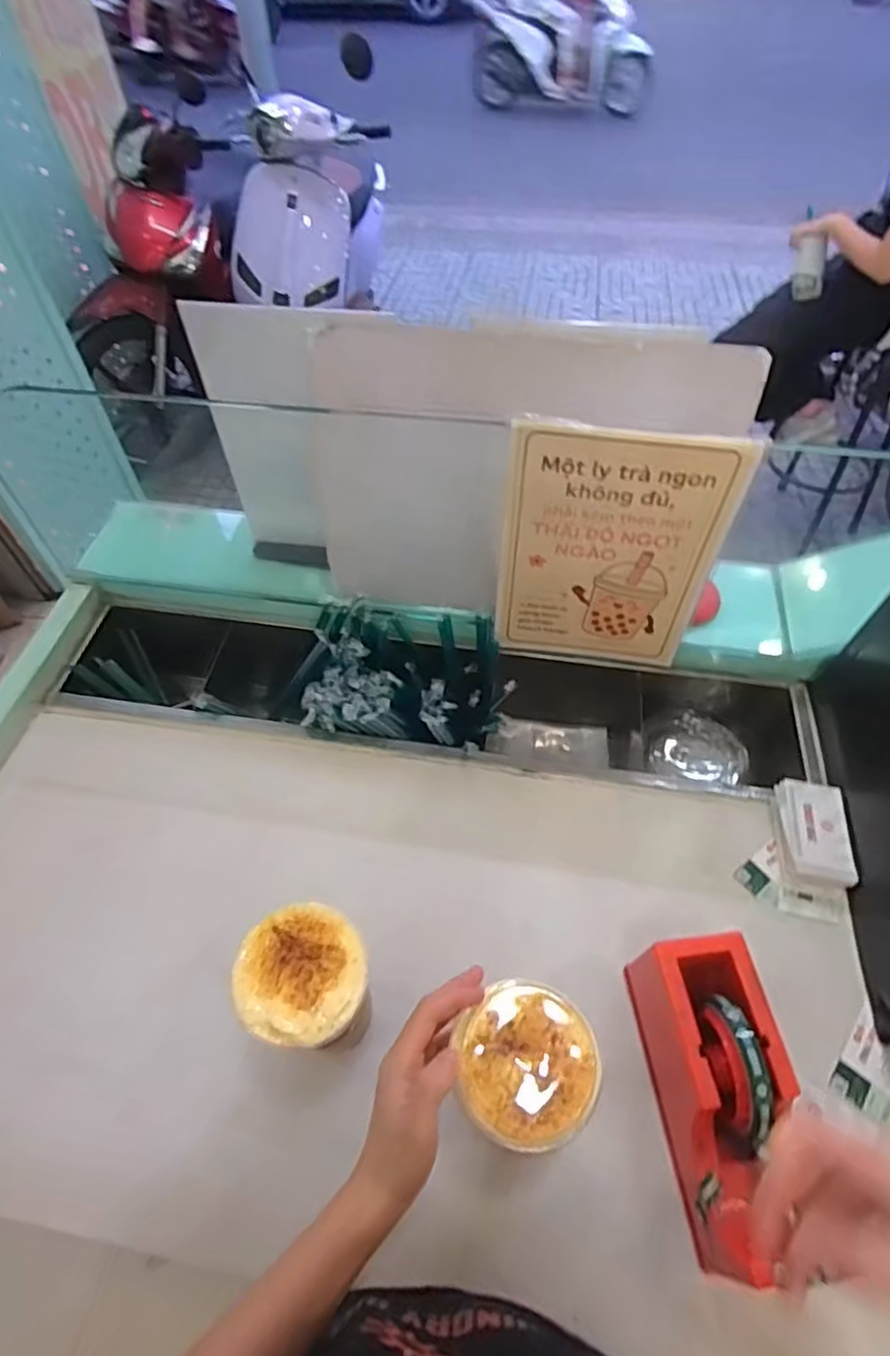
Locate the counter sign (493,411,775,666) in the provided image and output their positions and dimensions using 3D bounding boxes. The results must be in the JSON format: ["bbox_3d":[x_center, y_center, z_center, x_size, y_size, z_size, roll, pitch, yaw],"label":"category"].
[{"bbox_3d":[0.163,-0.117,0.652,0.205,0.291,0.007,8,54,7],"label":"counter sign"}]

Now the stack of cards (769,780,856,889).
[{"bbox_3d":[0.358,0.148,0.630,0.063,0.025,0.103,6,56,6],"label":"stack of cards"}]

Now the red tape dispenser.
[{"bbox_3d":[0.205,0.305,0.470,0.075,0.104,0.202,-7,55,-3],"label":"red tape dispenser"}]

